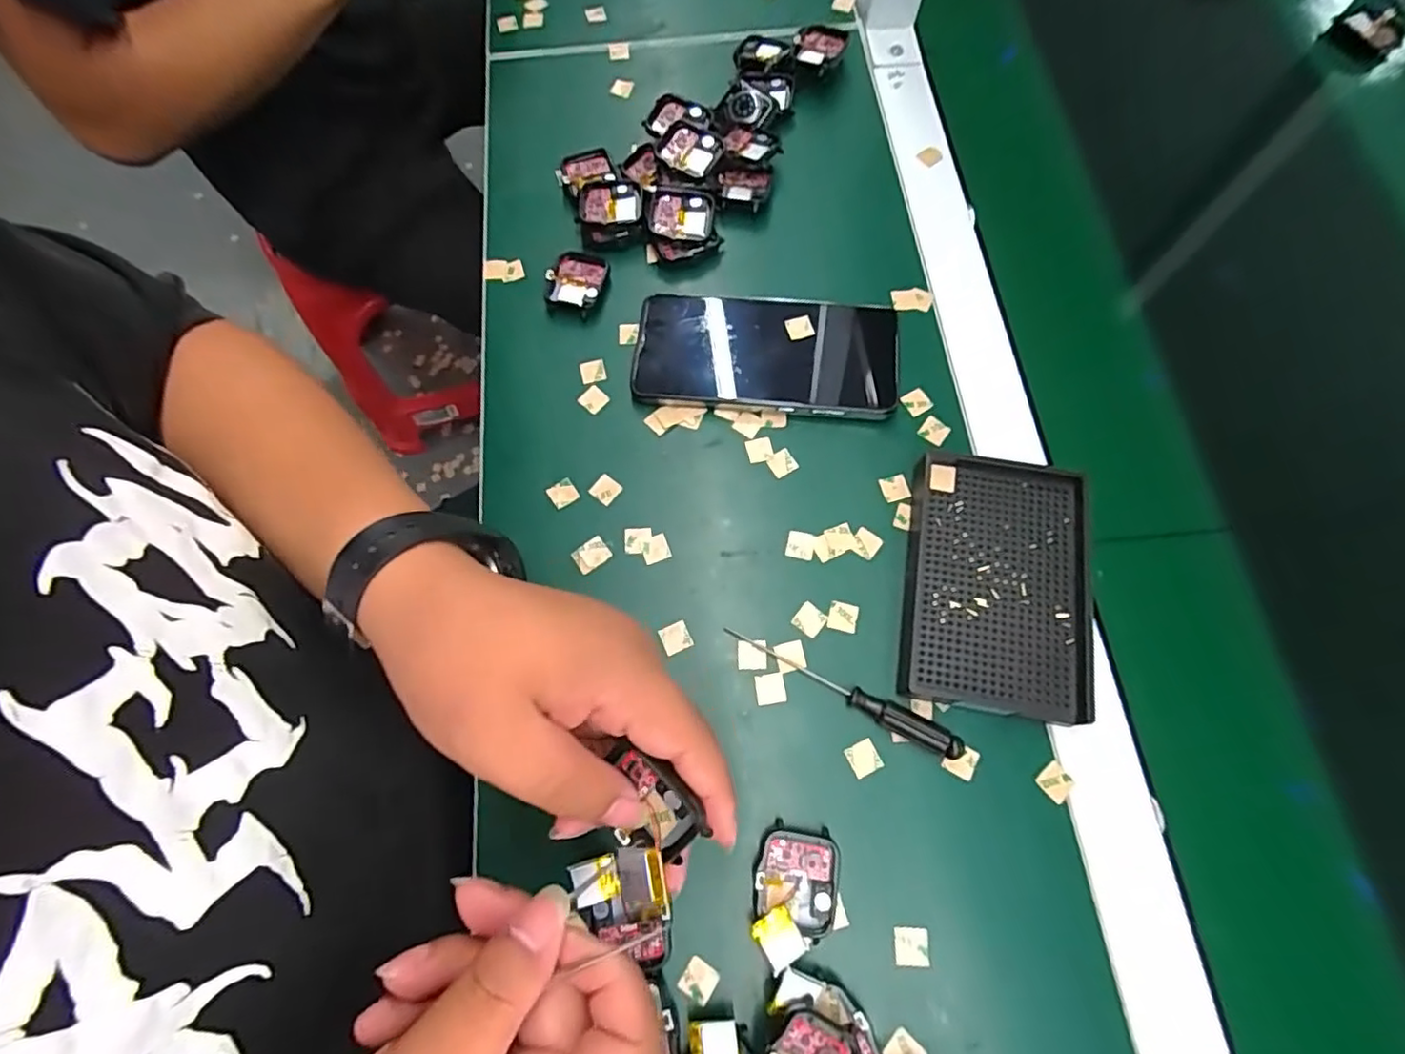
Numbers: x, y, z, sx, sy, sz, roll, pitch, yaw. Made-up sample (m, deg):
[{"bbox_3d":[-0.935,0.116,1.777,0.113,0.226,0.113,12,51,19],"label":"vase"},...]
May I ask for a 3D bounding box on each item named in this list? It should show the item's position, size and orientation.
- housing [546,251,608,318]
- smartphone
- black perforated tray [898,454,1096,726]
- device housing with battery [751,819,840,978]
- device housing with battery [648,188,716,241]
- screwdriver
[{"bbox_3d":[-0.084,-0.165,0.421,0.037,0.011,0.044,20,73,7],"label":"housing"},{"bbox_3d":[0.039,-0.108,0.395,0.160,0.014,0.076,5,72,3],"label":"smartphone"},{"bbox_3d":[0.160,0.029,0.340,0.089,0.027,0.135,12,72,5],"label":"black perforated tray"},{"bbox_3d":[0.044,0.174,0.297,0.039,0.020,0.056,12,72,5],"label":"device housing with battery"},{"bbox_3d":[-0.015,-0.211,0.426,0.043,0.012,0.037,8,72,3],"label":"device housing with battery"},{"bbox_3d":[0.072,0.086,0.330,0.130,0.013,0.013,26,74,9],"label":"screwdriver"}]

